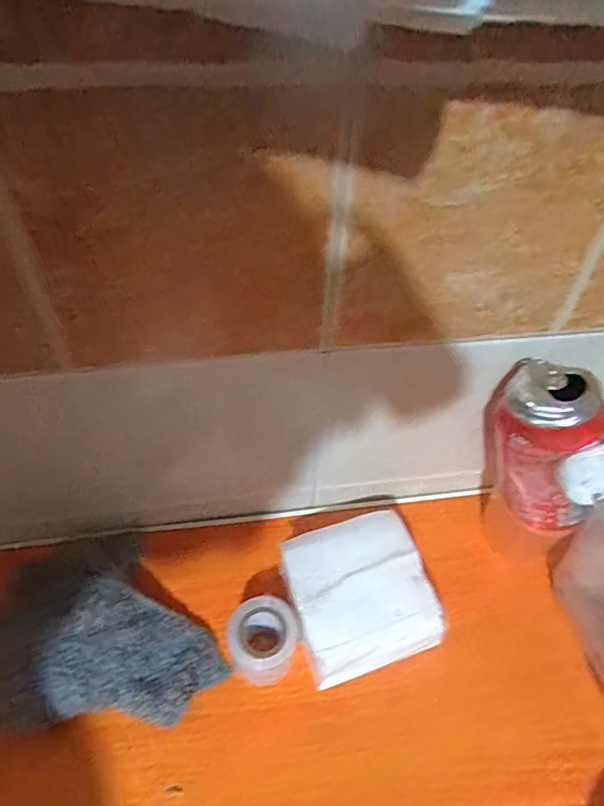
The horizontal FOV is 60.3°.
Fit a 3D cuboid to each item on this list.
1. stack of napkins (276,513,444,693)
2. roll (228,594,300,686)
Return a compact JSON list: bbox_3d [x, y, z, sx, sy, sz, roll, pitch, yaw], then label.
[{"bbox_3d":[0.040,0.137,0.374,0.094,0.047,0.093,-12,50,-13],"label":"stack of napkins"},{"bbox_3d":[-0.025,0.161,0.351,0.044,0.048,0.042,1,48,-1],"label":"roll"}]

